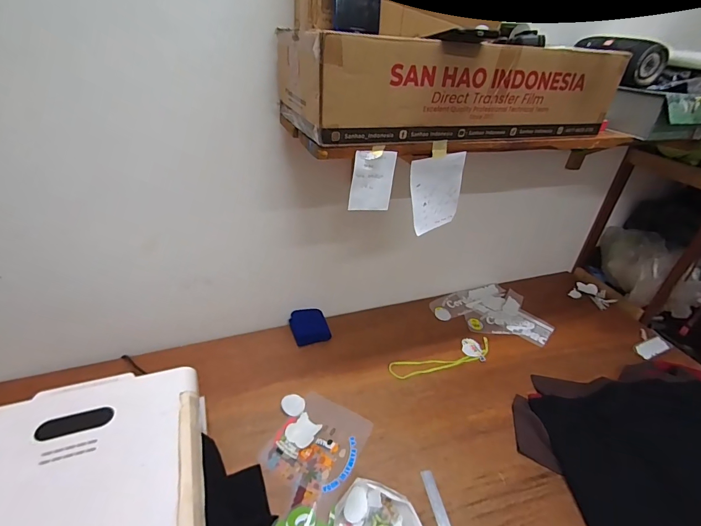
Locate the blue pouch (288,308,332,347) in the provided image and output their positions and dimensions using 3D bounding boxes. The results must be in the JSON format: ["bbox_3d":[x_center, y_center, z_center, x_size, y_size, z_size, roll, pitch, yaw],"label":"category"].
[{"bbox_3d":[-0.127,0.201,1.150,0.110,0.046,0.123,-11,38,-21],"label":"blue pouch"}]

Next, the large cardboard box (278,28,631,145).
[{"bbox_3d":[0.198,-0.356,0.720,0.621,0.150,0.238,-8,37,-18],"label":"large cardboard box"}]

